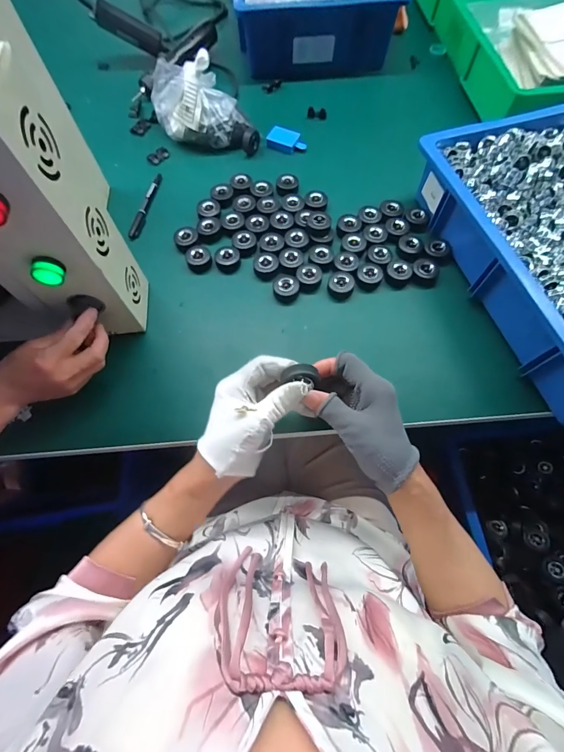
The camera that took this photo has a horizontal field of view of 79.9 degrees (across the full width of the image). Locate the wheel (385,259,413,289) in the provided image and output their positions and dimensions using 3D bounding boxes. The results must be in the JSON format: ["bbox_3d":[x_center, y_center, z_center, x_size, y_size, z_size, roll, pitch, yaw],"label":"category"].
[{"bbox_3d":[0.171,-0.151,0.493,0.035,0.022,0.037,0,70,1],"label":"wheel"}]

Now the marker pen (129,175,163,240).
[{"bbox_3d":[-0.225,-0.283,0.556,0.013,0.013,0.142,9,71,4],"label":"marker pen"}]

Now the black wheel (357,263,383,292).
[{"bbox_3d":[0.129,-0.146,0.496,0.036,0.019,0.039,0,70,1],"label":"black wheel"}]

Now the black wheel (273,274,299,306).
[{"bbox_3d":[0.005,-0.127,0.485,0.038,0.015,0.043,12,71,5],"label":"black wheel"}]

